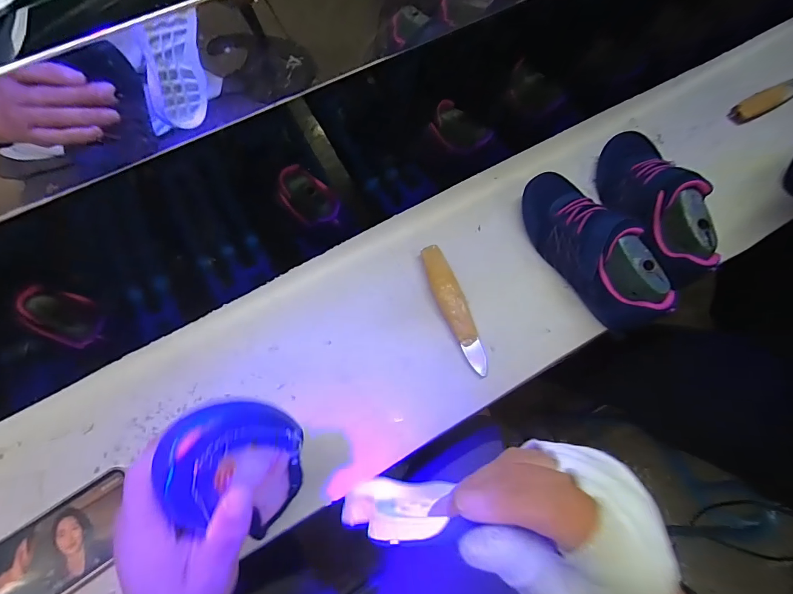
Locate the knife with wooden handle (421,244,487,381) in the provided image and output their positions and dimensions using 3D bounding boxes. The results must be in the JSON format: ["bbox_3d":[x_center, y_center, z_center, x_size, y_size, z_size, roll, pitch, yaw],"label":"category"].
[{"bbox_3d":[0.068,0.012,0.468,0.029,0.026,0.162,-19,70,-7],"label":"knife with wooden handle"}]

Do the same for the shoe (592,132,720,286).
[{"bbox_3d":[0.314,-0.123,0.487,0.079,0.089,0.225,-1,69,0],"label":"shoe"}]

